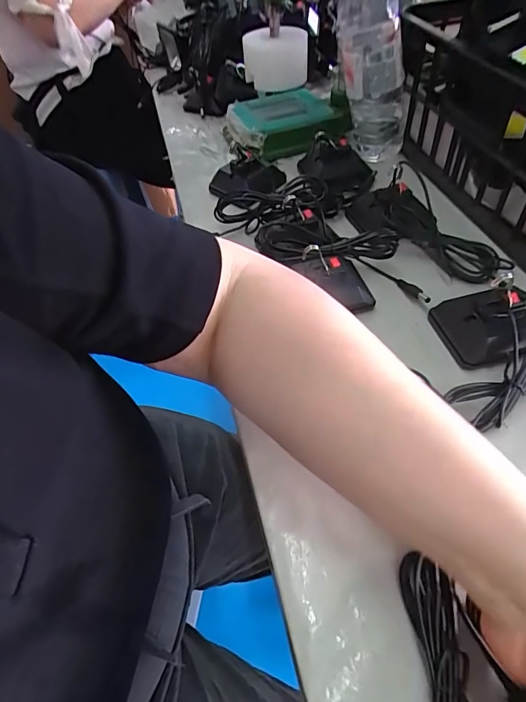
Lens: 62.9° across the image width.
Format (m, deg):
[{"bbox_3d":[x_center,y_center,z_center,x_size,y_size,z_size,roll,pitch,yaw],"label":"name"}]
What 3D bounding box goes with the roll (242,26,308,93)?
[{"bbox_3d":[0.013,-0.330,0.492,0.069,0.059,0.054,-6,50,0],"label":"roll"}]

